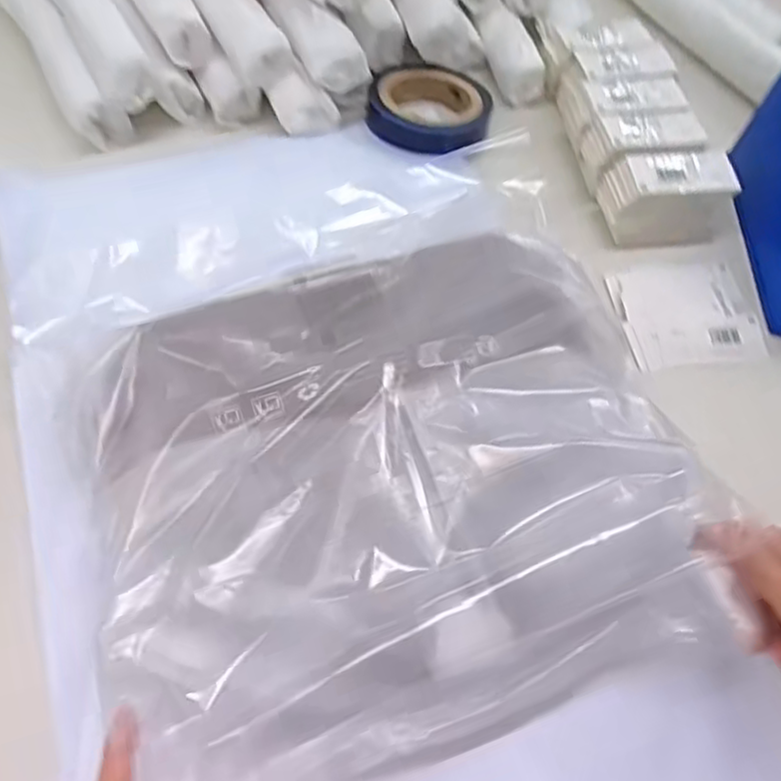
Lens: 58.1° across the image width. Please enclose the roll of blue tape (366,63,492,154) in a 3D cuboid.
[{"bbox_3d":[0.035,-0.256,0.633,0.109,0.027,0.114,1,60,-2],"label":"roll of blue tape"}]

